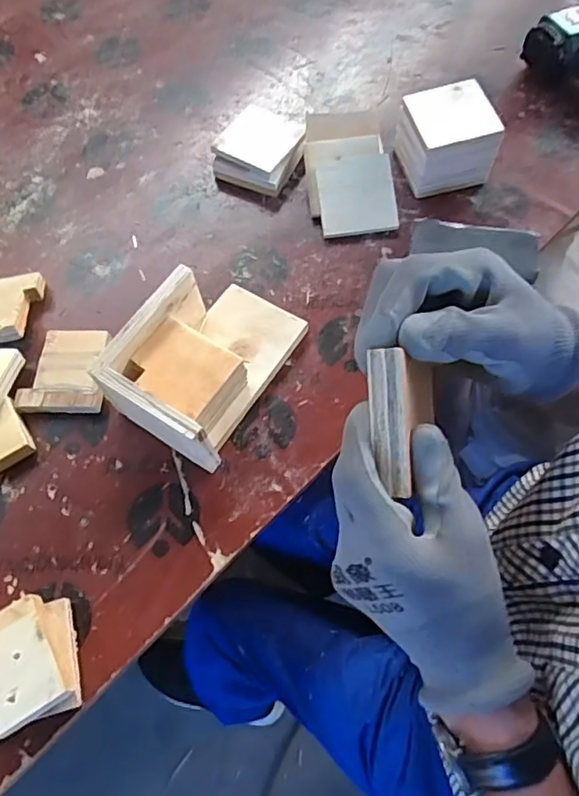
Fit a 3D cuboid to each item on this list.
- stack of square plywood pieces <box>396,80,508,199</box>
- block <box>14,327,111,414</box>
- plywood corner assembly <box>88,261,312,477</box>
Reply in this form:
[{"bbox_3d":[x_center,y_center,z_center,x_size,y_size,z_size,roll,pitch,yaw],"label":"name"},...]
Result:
[{"bbox_3d":[0.185,-0.307,0.701,0.098,0.080,0.089,-14,64,-4],"label":"stack of square plywood pieces"},{"bbox_3d":[-0.242,-0.030,0.636,0.090,0.028,0.091,2,64,4],"label":"block"},{"bbox_3d":[-0.085,-0.046,0.599,0.125,0.093,0.201,26,68,15],"label":"plywood corner assembly"}]

